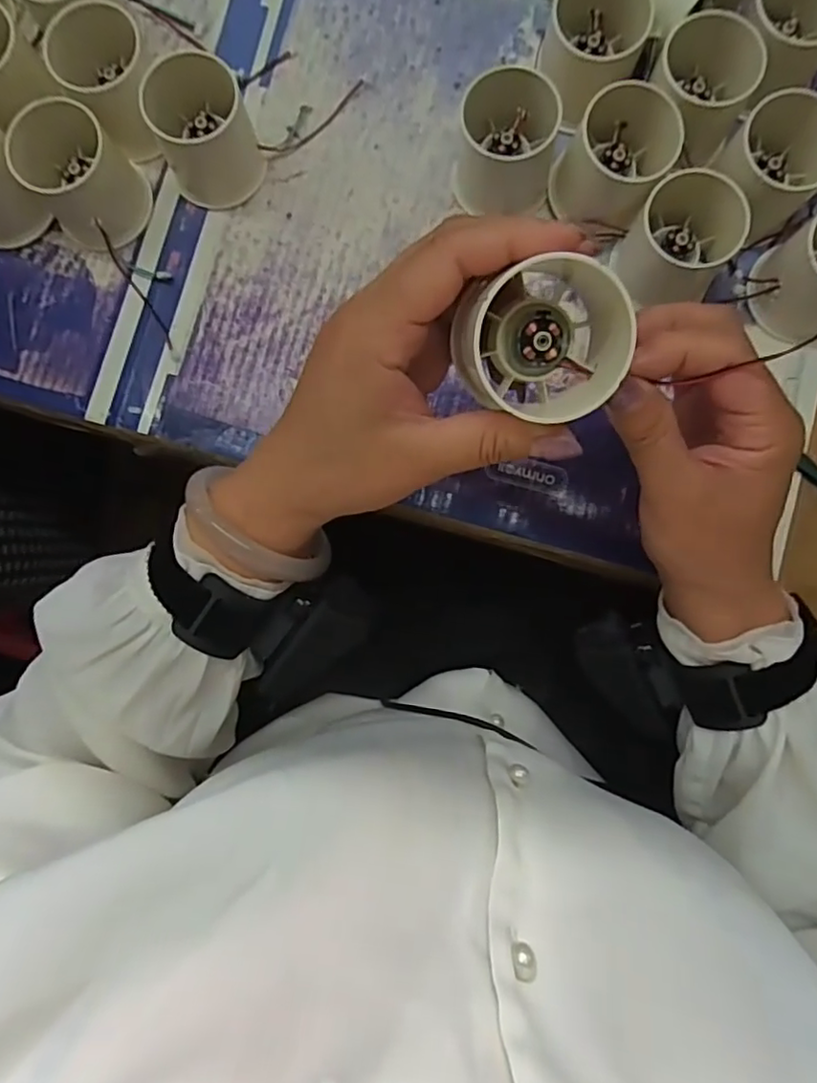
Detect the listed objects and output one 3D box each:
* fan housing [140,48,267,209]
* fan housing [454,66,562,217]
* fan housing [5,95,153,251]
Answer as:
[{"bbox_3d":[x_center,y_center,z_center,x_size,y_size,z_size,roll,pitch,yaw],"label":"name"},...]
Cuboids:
[{"bbox_3d":[-0.112,-0.226,0.335,0.052,0.048,0.056,0,86,2],"label":"fan housing"},{"bbox_3d":[0.054,-0.218,0.334,0.052,0.038,0.053,7,87,2],"label":"fan housing"},{"bbox_3d":[-0.179,-0.200,0.334,0.052,0.048,0.057,0,86,2],"label":"fan housing"}]

